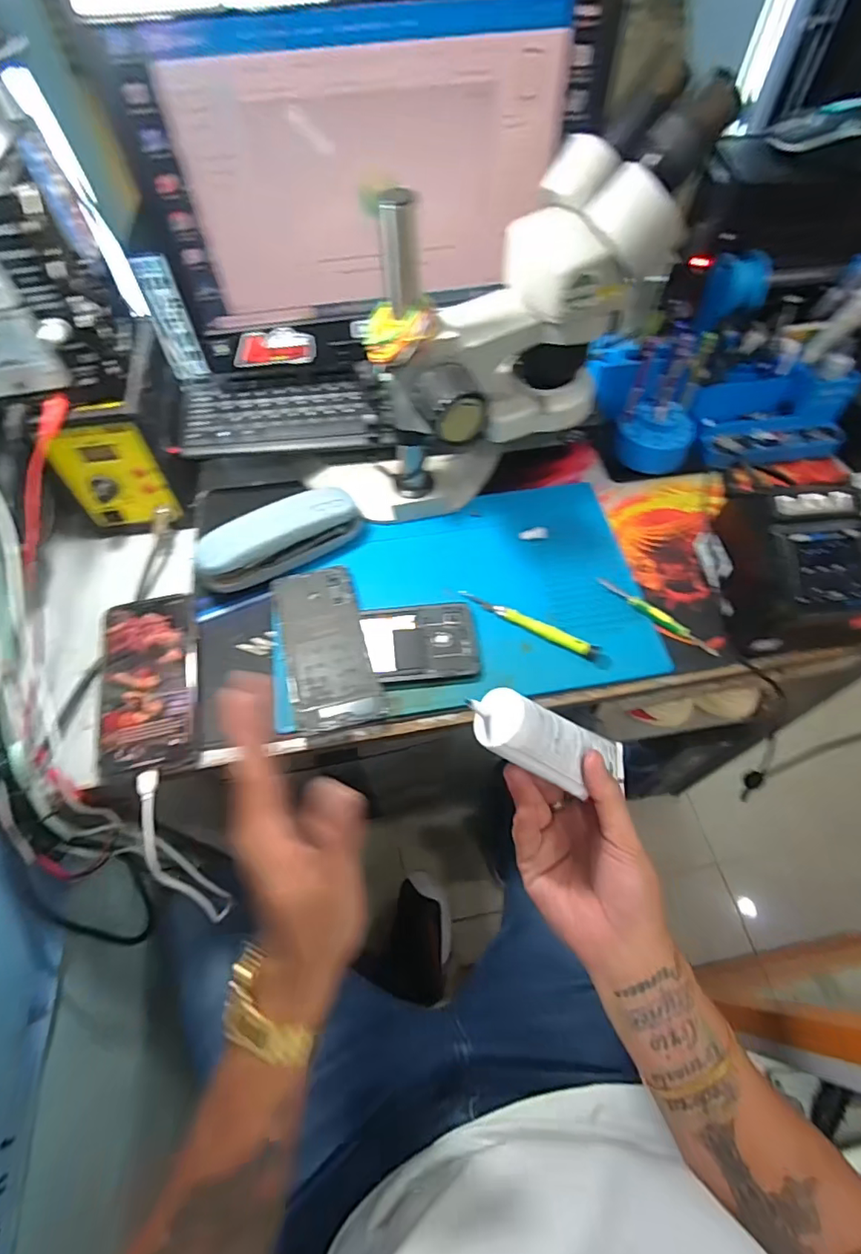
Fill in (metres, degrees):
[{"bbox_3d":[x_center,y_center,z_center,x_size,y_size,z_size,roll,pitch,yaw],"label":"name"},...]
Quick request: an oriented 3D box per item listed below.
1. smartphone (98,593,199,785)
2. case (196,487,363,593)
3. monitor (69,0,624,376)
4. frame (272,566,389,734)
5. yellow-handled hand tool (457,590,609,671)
[{"bbox_3d":[-0.239,0.044,0.457,0.079,0.013,0.162,-14,60,-8],"label":"smartphone"},{"bbox_3d":[-0.145,-0.089,0.513,0.159,0.043,0.064,-26,62,-14],"label":"case"},{"bbox_3d":[-0.047,-0.359,0.445,0.355,0.247,0.023,-10,60,-5],"label":"monitor"},{"bbox_3d":[-0.093,0.014,0.472,0.072,0.005,0.158,-16,60,-8],"label":"frame"},{"bbox_3d":[0.092,-0.001,0.483,0.146,0.010,0.012,26,63,15],"label":"yellow-handled hand tool"}]

